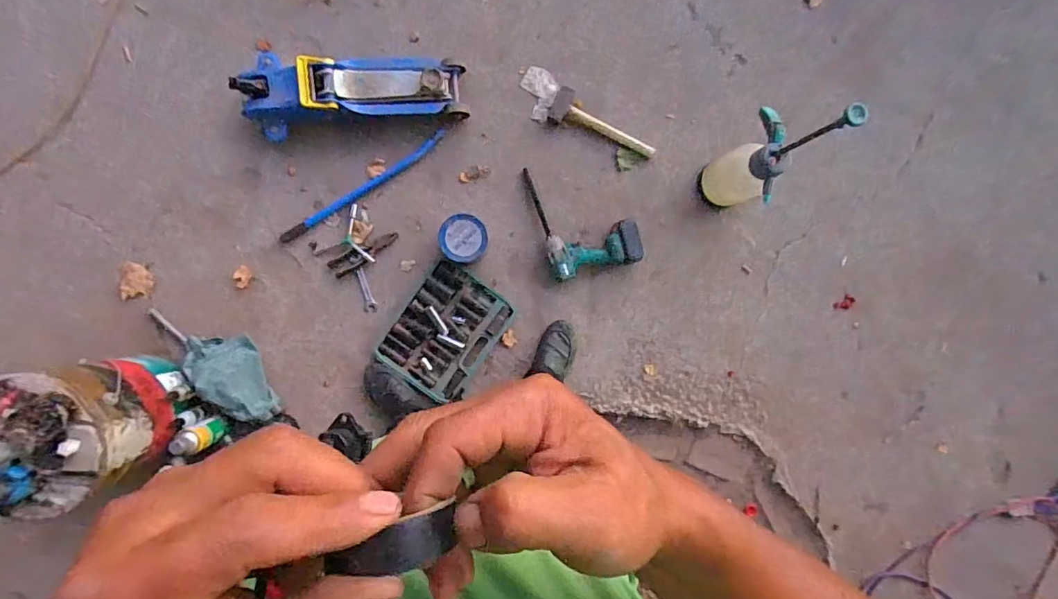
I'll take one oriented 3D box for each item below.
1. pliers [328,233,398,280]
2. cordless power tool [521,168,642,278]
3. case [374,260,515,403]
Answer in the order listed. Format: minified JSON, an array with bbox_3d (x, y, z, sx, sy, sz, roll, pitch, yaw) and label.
[{"bbox_3d":[-0.434,-0.125,1.273,0.191,0.010,0.053,-33,93,-3],"label":"pliers"},{"bbox_3d":[0.144,-0.222,1.270,0.247,0.070,0.308,-14,92,-3],"label":"cordless power tool"},{"bbox_3d":[-0.223,0.086,1.276,0.253,0.044,0.317,34,89,-4],"label":"case"}]

